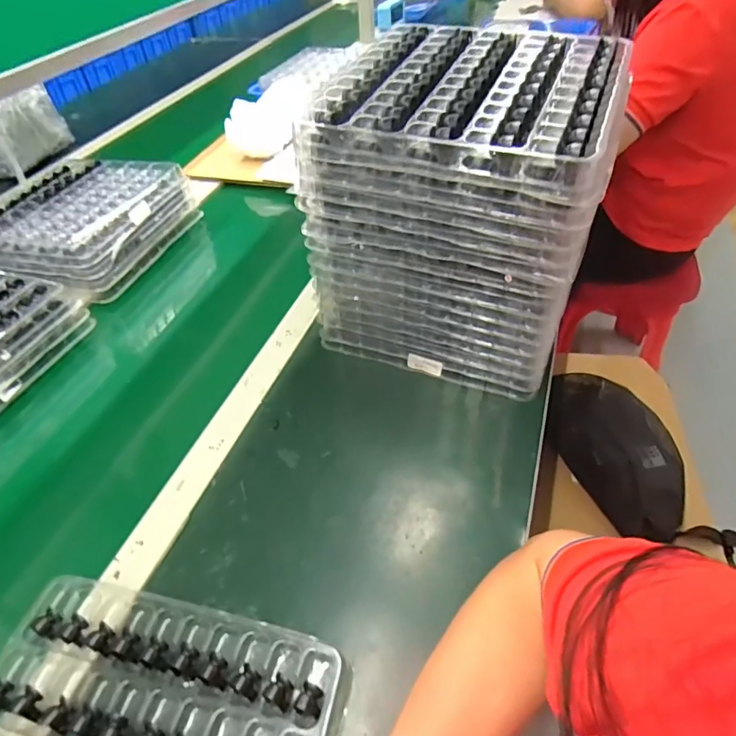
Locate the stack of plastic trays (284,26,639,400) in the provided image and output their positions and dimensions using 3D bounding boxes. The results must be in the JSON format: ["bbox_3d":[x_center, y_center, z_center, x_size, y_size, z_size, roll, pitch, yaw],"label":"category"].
[{"bbox_3d":[0.098,-0.173,0.542,0.259,0.273,0.242,14,50,18],"label":"stack of plastic trays"}]

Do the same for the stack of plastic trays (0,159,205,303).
[{"bbox_3d":[-0.449,-0.228,0.782,0.227,0.079,0.293,11,49,16],"label":"stack of plastic trays"}]

